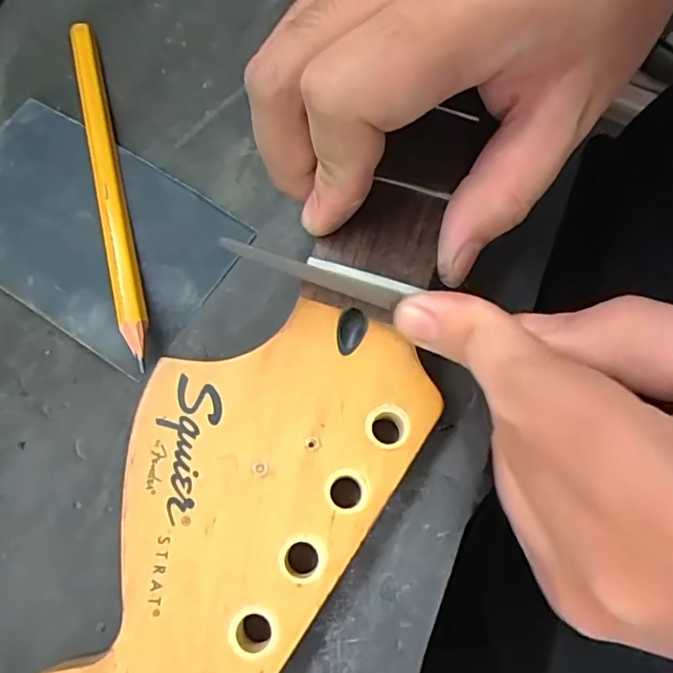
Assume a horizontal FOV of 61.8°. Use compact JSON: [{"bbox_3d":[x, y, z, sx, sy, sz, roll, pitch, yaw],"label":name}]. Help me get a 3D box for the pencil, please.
[{"bbox_3d":[-0.087,-0.061,0.214,0.010,0.013,0.152,-15,74,-6],"label":"pencil"}]

